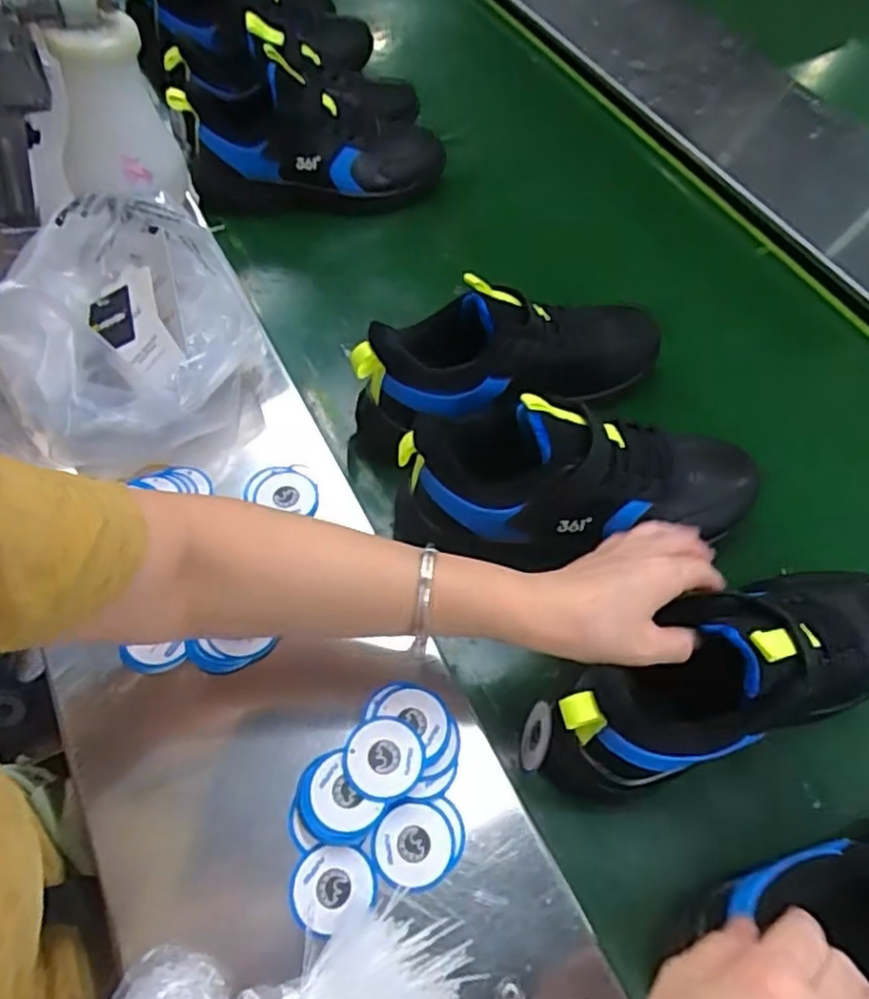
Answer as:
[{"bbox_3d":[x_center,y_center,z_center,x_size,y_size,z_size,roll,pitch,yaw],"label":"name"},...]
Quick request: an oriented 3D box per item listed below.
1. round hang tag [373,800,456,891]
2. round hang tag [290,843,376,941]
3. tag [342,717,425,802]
[{"bbox_3d":[-0.012,0.207,0.418,0.047,0.007,0.046,0,60,0],"label":"round hang tag"},{"bbox_3d":[-0.060,0.224,0.401,0.047,0.005,0.044,0,60,0],"label":"round hang tag"},{"bbox_3d":[-0.031,0.160,0.429,0.049,0.008,0.047,3,62,-6],"label":"tag"}]

